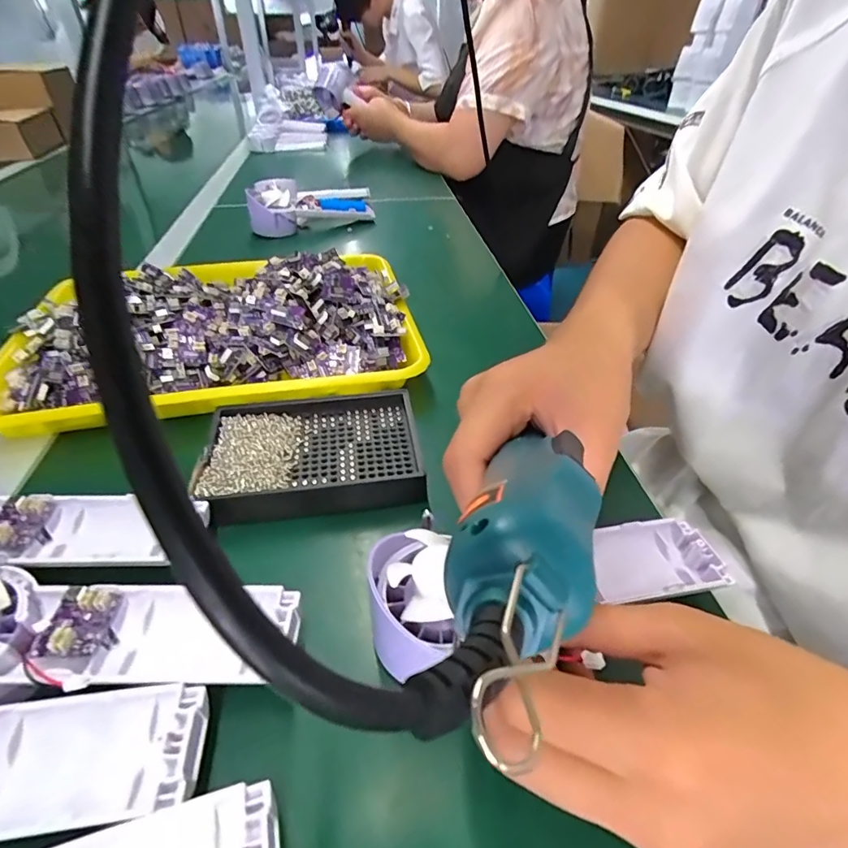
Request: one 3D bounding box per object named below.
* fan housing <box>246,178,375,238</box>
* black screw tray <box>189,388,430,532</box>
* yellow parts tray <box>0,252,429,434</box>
[{"bbox_3d":[-0.161,-0.330,0.706,0.203,0.054,0.084,-20,44,-23],"label":"fan housing"},{"bbox_3d":[-0.073,0.018,0.317,0.135,0.021,0.094,-6,41,-7],"label":"black screw tray"},{"bbox_3d":[-0.182,-0.099,0.423,0.336,0.044,0.252,-8,41,-10],"label":"yellow parts tray"}]

